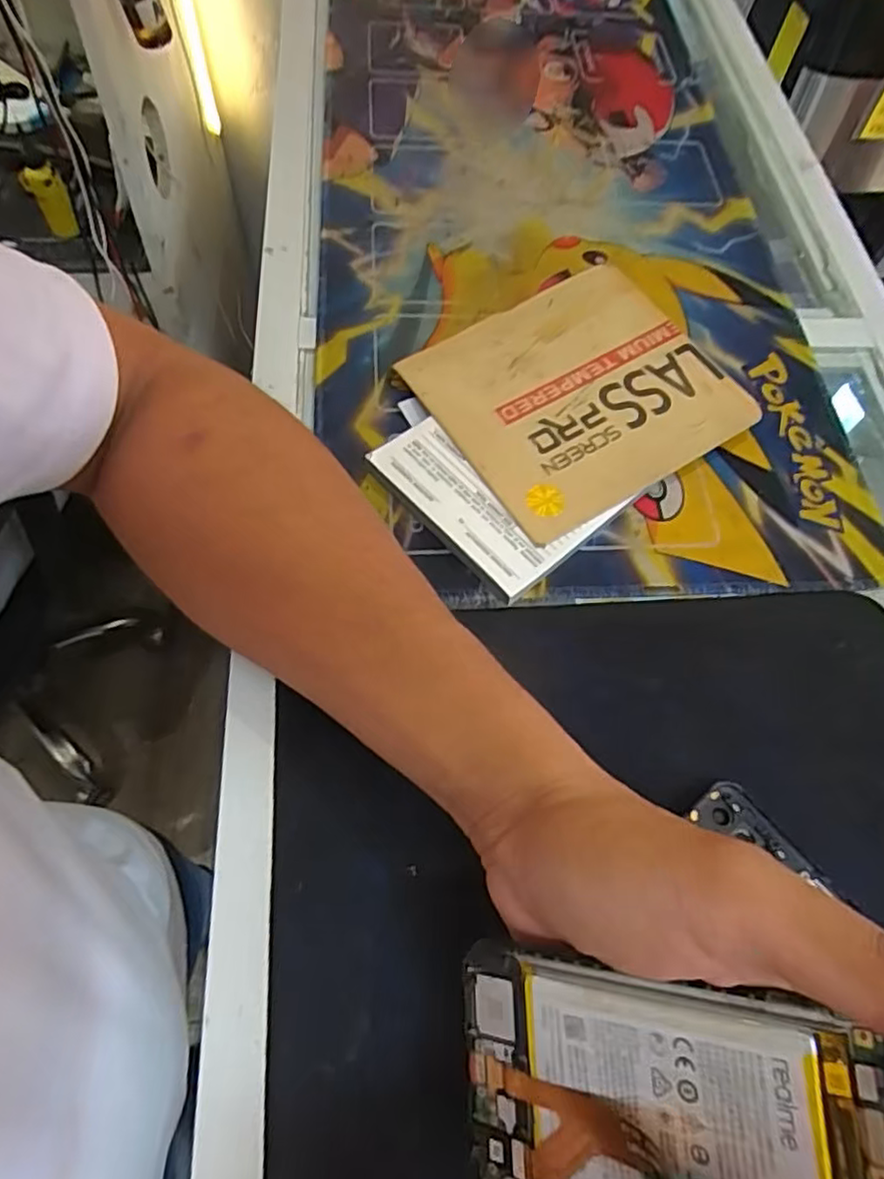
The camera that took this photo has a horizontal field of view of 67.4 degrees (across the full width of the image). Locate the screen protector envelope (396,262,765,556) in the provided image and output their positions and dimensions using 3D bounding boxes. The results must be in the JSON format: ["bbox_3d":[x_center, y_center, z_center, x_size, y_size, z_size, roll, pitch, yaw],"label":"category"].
[{"bbox_3d":[0.076,-0.110,0.363,0.160,0.008,0.132,-31,69,-18],"label":"screen protector envelope"}]

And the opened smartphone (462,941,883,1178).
[{"bbox_3d":[0.071,0.135,0.160,0.152,0.004,0.064,-9,79,33],"label":"opened smartphone"}]

